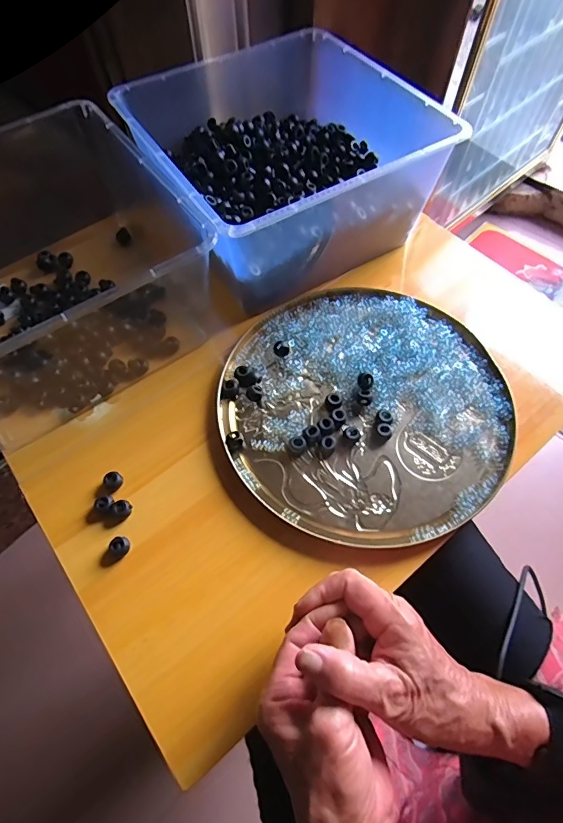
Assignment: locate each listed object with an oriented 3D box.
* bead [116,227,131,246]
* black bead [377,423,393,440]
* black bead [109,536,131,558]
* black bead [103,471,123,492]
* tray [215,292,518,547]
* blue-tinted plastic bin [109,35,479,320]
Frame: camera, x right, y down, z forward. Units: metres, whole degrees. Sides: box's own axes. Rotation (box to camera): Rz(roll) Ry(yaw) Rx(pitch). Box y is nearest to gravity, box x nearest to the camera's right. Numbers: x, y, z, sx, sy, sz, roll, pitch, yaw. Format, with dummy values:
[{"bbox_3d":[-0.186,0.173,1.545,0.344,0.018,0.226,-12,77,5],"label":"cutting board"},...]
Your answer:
[{"bbox_3d":[-0.215,-0.238,0.587,0.018,0.017,0.019,-18,64,-10],"label":"bead"},{"bbox_3d":[0.103,0.019,0.433,0.015,0.010,0.015,0,62,0],"label":"black bead"},{"bbox_3d":[-0.144,0.121,0.387,0.017,0.012,0.017,25,65,13],"label":"black bead"},{"bbox_3d":[-0.161,0.067,0.416,0.016,0.010,0.018,36,68,17],"label":"black bead"},{"bbox_3d":[0.084,-0.011,0.452,0.286,0.020,0.279,0,62,0],"label":"tray"},{"bbox_3d":[-0.007,-0.310,0.536,0.296,0.131,0.318,-30,66,-15],"label":"blue-tinted plastic bin"}]

